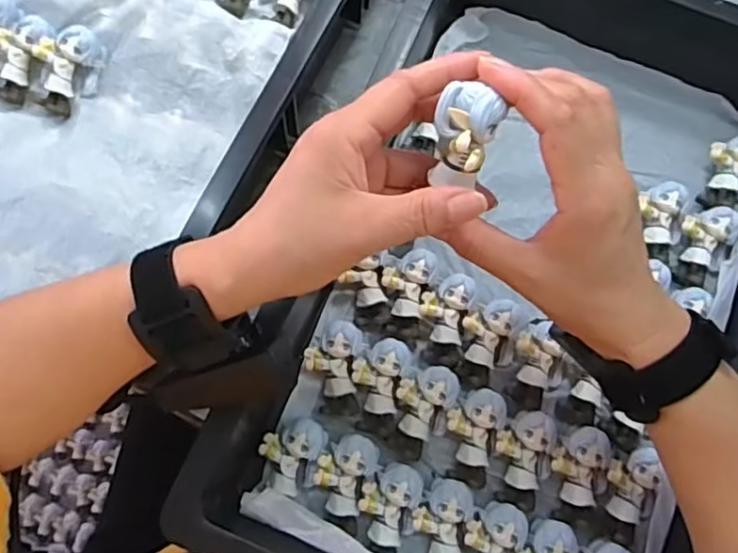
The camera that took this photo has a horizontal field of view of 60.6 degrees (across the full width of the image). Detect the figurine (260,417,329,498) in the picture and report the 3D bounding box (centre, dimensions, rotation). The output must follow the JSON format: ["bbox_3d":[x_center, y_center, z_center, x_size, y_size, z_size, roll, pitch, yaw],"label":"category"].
[{"bbox_3d":[-0.052,0.118,0.421,0.038,0.024,0.049,21,77,4],"label":"figurine"}]

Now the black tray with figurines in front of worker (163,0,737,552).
[{"bbox_3d":[0.118,0.000,0.429,0.310,0.093,0.465,23,77,4],"label":"black tray with figurines in front of worker"}]

